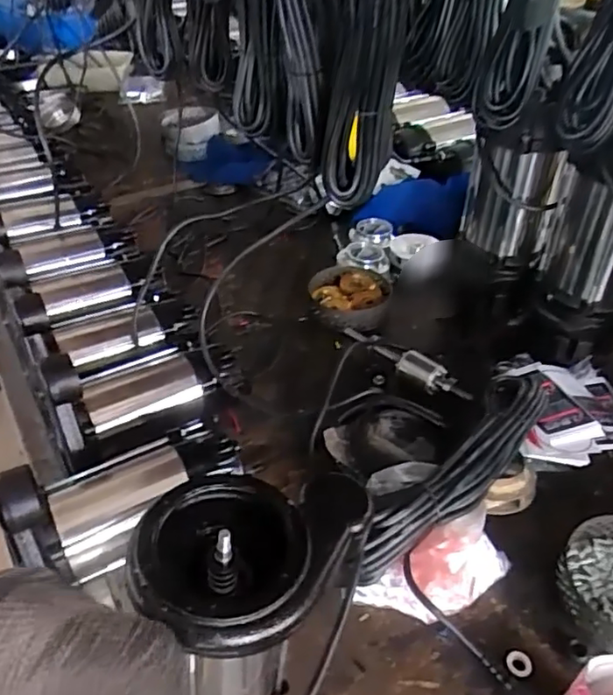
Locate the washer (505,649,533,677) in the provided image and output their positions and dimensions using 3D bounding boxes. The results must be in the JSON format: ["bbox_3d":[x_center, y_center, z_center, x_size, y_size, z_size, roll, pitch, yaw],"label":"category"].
[{"bbox_3d":[0.199,0.297,0.563,0.024,0.010,0.023,-5,41,-8],"label":"washer"}]

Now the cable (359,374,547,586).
[{"bbox_3d":[0.163,0.125,0.651,0.084,0.039,0.330,27,48,30],"label":"cable"}]

